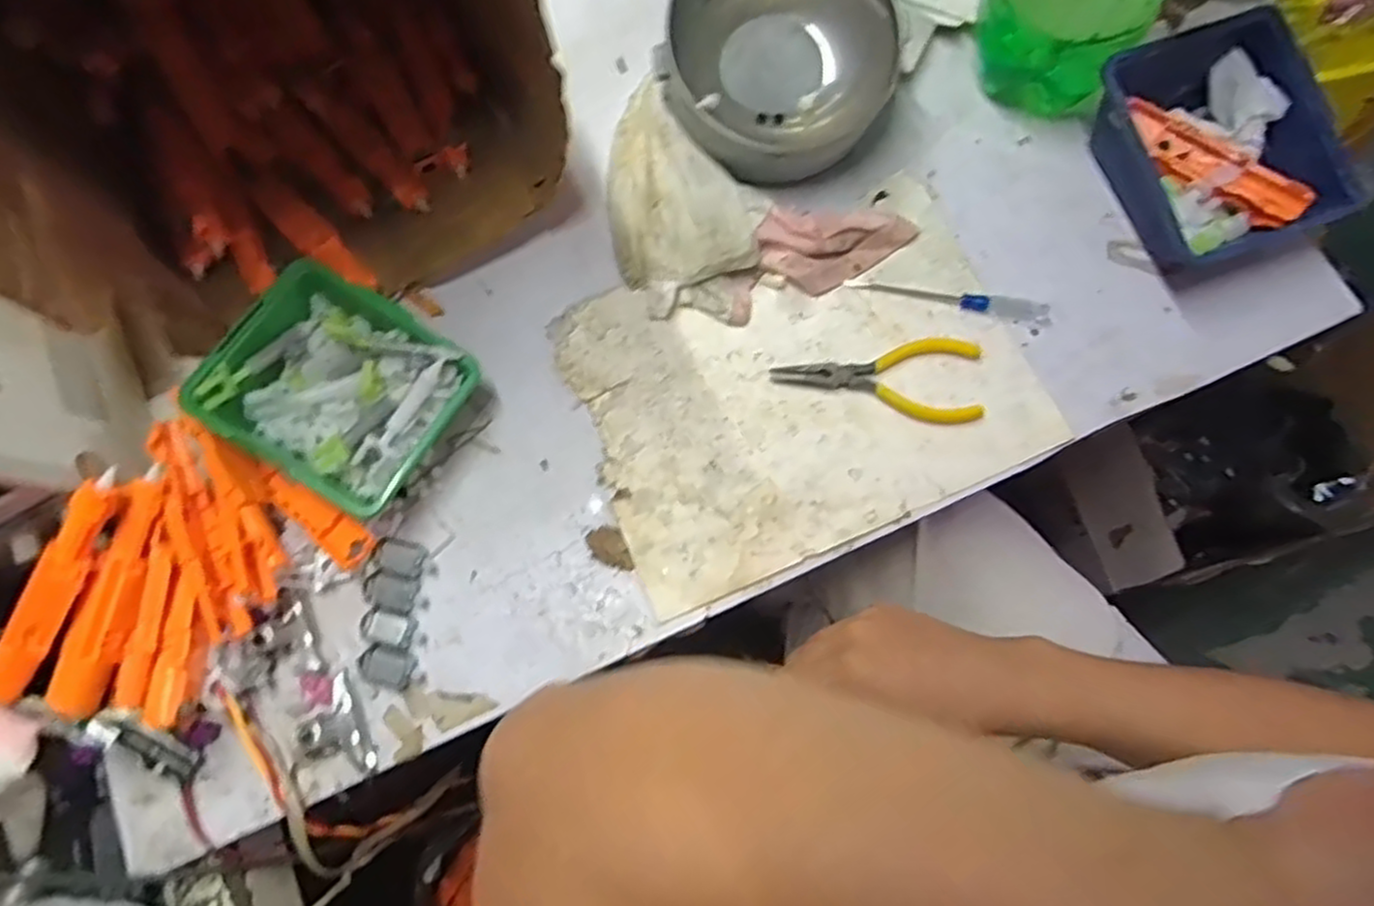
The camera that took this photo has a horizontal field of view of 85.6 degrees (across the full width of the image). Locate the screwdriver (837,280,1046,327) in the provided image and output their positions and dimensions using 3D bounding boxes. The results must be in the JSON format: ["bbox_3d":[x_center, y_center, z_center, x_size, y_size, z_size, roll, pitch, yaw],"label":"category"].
[{"bbox_3d":[0.171,-0.103,0.485,0.131,0.010,0.014,11,77,6],"label":"screwdriver"}]

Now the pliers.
[{"bbox_3d":[0.122,-0.053,0.470,0.129,0.006,0.053,11,77,6],"label":"pliers"}]

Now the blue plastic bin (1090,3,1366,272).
[{"bbox_3d":[0.335,-0.190,0.477,0.123,0.069,0.139,-19,76,-4],"label":"blue plastic bin"}]

